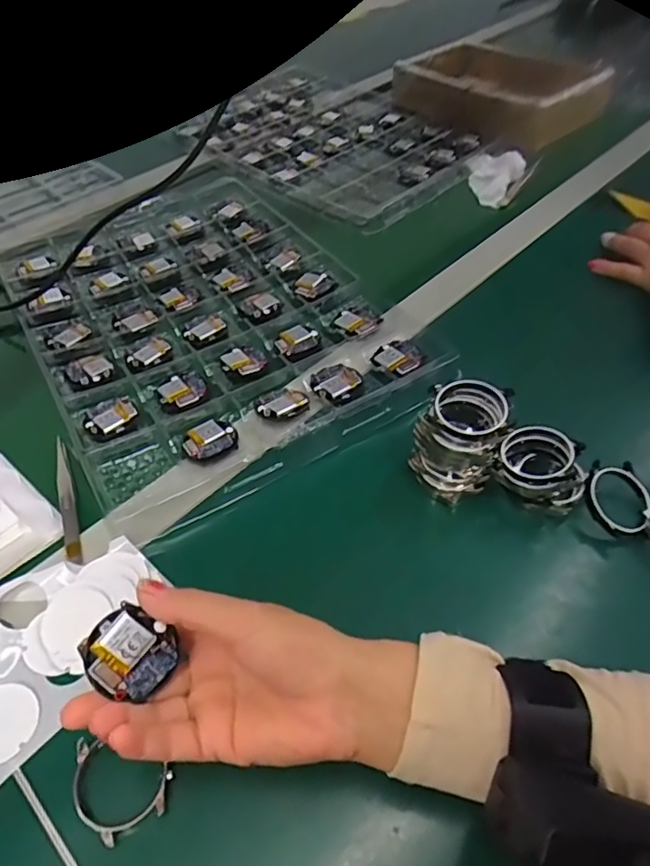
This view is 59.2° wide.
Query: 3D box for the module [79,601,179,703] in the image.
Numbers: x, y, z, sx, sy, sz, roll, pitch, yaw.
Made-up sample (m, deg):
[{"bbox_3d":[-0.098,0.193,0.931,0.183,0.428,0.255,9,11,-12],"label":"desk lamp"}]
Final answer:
[{"bbox_3d":[-0.094,0.106,0.273,0.038,0.006,0.039,-43,98,-15],"label":"module"}]

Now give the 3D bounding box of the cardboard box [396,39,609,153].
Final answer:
[{"bbox_3d":[0.259,-0.522,0.857,0.190,0.073,0.294,-37,56,-26],"label":"cardboard box"}]

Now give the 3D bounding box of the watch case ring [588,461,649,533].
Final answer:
[{"bbox_3d":[0.198,0.043,0.382,0.047,0.008,0.043,5,64,-10],"label":"watch case ring"}]

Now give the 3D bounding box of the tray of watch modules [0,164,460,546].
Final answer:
[{"bbox_3d":[-0.126,-0.130,0.560,0.300,0.034,0.450,-26,51,-18],"label":"tray of watch modules"}]

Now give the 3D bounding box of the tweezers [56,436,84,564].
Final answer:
[{"bbox_3d":[-0.188,0.046,0.416,0.011,0.005,0.115,-18,49,-12],"label":"tweezers"}]

